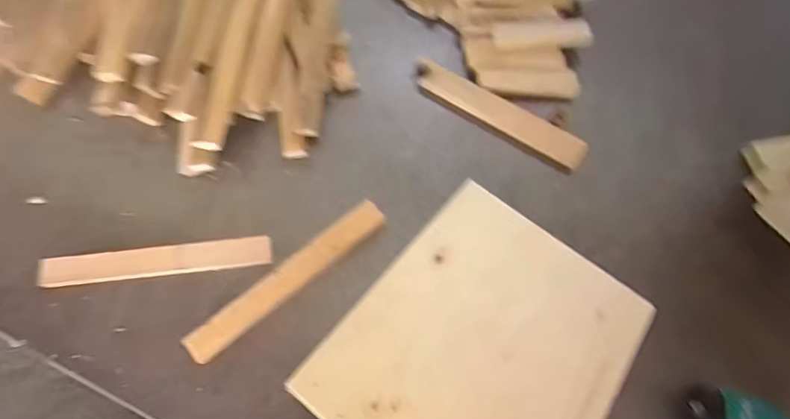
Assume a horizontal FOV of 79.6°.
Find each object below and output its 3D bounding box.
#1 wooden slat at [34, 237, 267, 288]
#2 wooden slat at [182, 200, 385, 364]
[{"bbox_3d":[-0.309,0.068,0.615,0.286,0.018,0.038,-7,69,-3],"label":"wooden slat"},{"bbox_3d":[-0.133,0.084,0.601,0.284,0.012,0.043,-38,74,-14],"label":"wooden slat"}]

